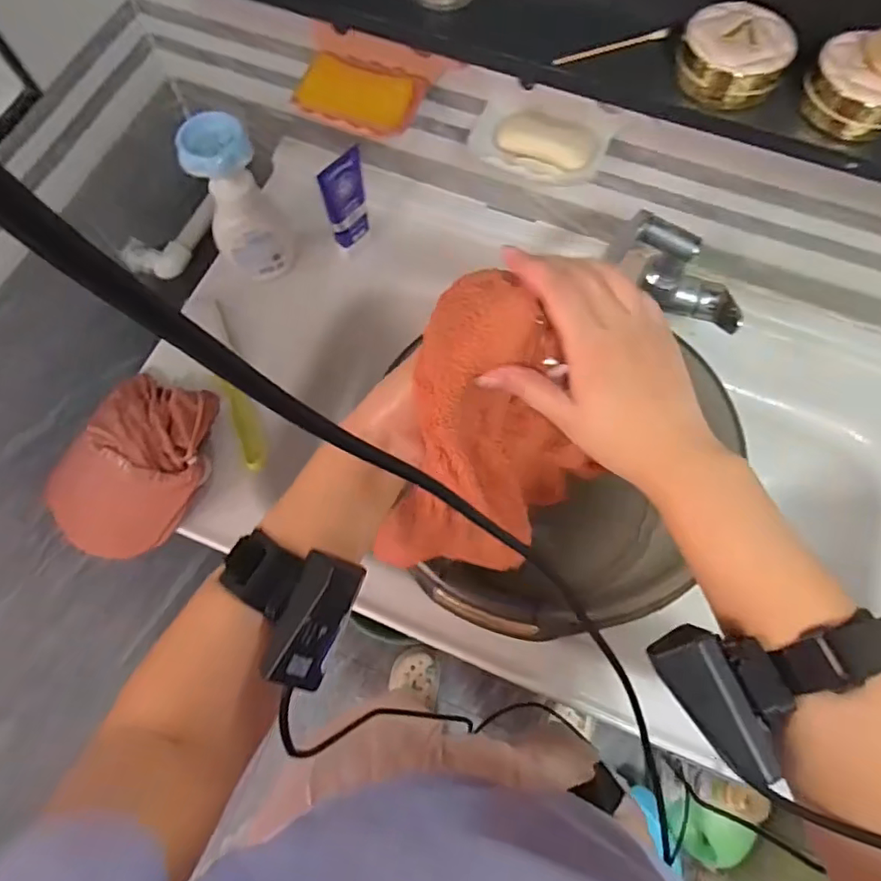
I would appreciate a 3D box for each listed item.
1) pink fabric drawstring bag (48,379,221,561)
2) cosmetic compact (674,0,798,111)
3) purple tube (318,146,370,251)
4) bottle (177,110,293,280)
[{"bbox_3d":[-0.315,0.025,0.601,0.135,0.059,0.186,12,70,4],"label":"pink fabric drawstring bag"},{"bbox_3d":[0.211,-0.279,0.412,0.072,0.036,0.062,25,72,9],"label":"cosmetic compact"},{"bbox_3d":[-0.105,-0.271,0.658,0.053,0.113,0.024,-31,73,-11],"label":"purple tube"},{"bbox_3d":[-0.226,-0.263,0.635,0.076,0.179,0.069,-25,72,-9],"label":"bottle"}]

